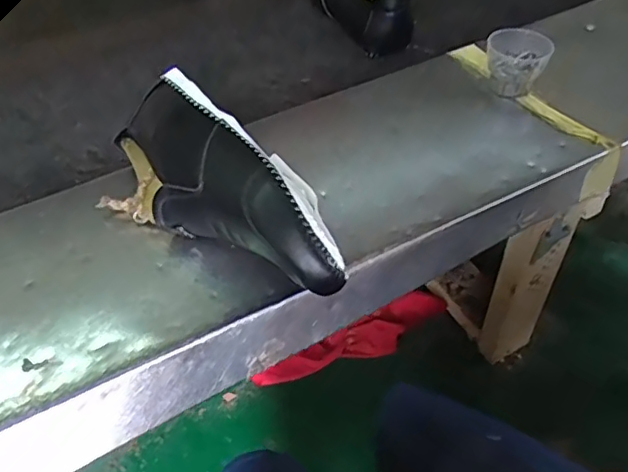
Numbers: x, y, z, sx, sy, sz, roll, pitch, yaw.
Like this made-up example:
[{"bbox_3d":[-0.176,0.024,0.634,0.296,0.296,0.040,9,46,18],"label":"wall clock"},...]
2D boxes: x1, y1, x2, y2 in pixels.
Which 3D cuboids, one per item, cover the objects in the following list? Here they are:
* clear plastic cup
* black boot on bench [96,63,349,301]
[{"bbox_3d":[0.208,-0.176,0.592,0.060,0.055,0.052,12,50,14],"label":"clear plastic cup"},{"bbox_3d":[-0.083,-0.028,0.458,0.105,0.087,0.260,-35,55,-24],"label":"black boot on bench"}]

